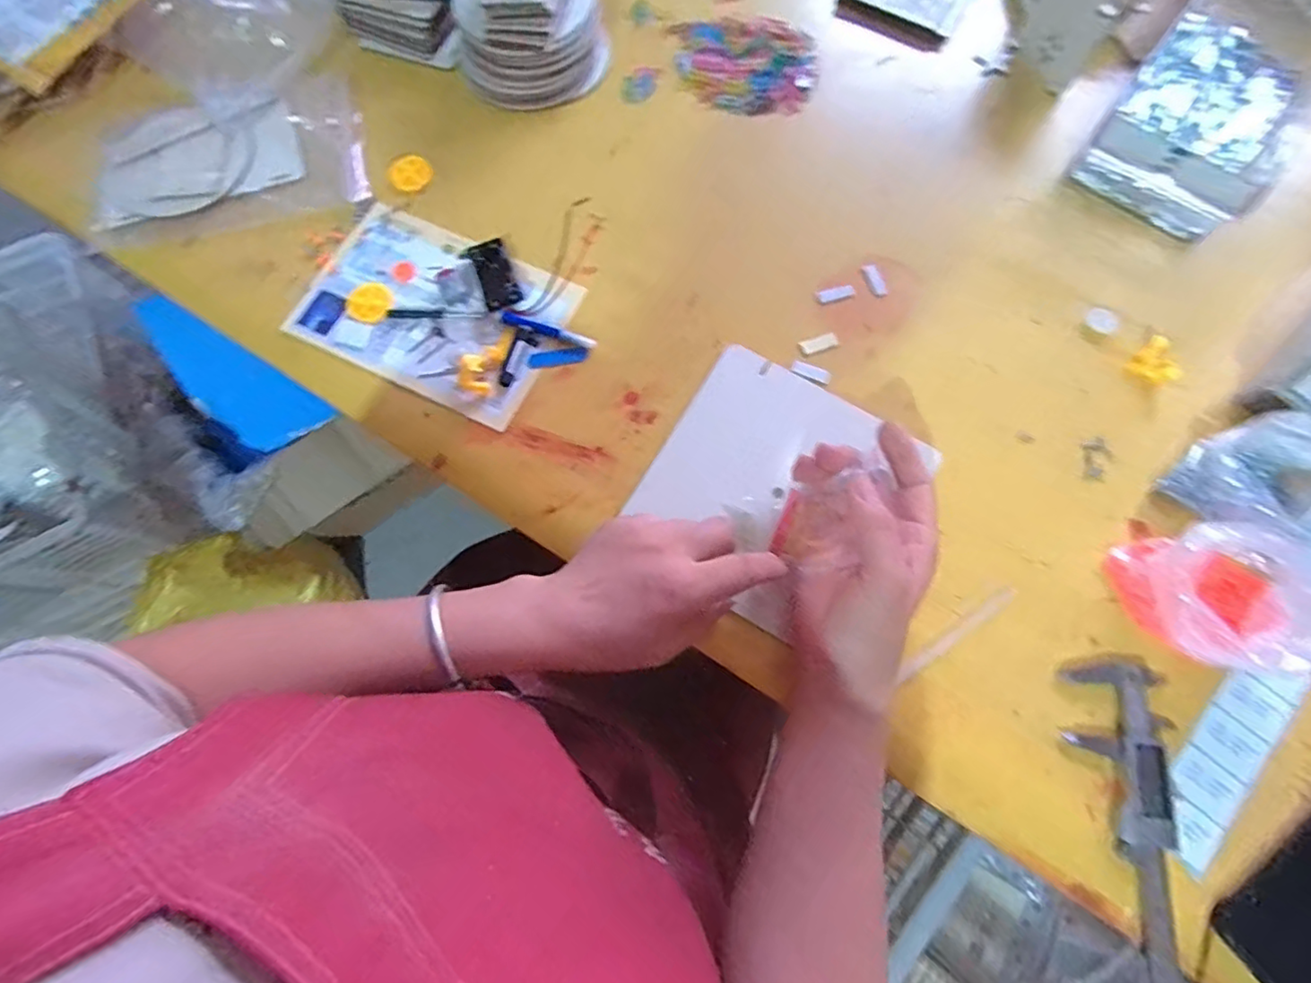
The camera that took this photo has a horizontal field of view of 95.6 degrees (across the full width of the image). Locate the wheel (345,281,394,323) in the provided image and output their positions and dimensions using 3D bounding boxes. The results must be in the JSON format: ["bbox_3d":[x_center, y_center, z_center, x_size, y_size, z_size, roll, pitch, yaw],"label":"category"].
[{"bbox_3d":[-0.230,-0.152,0.477,0.034,0.009,0.035,0,75,1],"label":"wheel"}]

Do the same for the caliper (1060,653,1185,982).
[{"bbox_3d":[0.298,0.222,0.357,0.060,0.012,0.235,-3,75,1],"label":"caliper"}]

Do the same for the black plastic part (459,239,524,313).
[{"bbox_3d":[-0.130,-0.174,0.479,0.031,0.008,0.059,-26,76,-5],"label":"black plastic part"}]

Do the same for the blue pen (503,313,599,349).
[{"bbox_3d":[-0.084,-0.127,0.467,0.077,0.006,0.011,16,76,6],"label":"blue pen"}]

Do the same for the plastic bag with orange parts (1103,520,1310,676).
[{"bbox_3d":[0.362,0.068,0.379,0.103,0.051,0.084,7,75,3],"label":"plastic bag with orange parts"}]

